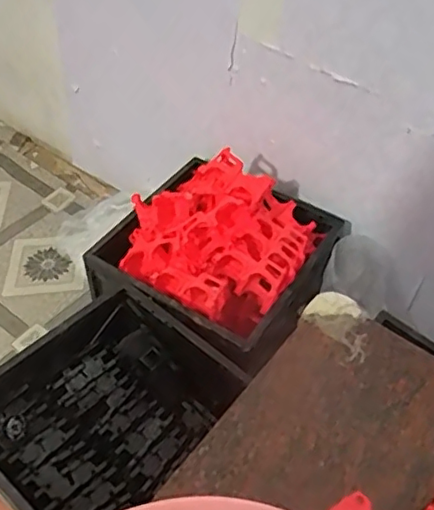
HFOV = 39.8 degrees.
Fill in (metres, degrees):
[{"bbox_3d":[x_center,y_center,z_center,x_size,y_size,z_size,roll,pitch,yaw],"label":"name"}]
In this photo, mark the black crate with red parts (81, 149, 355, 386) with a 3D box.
[{"bbox_3d":[0.009,-0.032,1.344,0.442,0.267,0.496,30,51,24],"label":"black crate with red parts"}]

